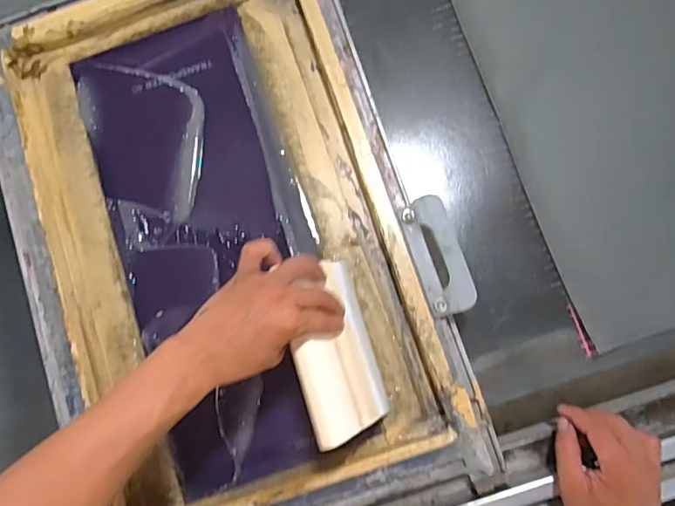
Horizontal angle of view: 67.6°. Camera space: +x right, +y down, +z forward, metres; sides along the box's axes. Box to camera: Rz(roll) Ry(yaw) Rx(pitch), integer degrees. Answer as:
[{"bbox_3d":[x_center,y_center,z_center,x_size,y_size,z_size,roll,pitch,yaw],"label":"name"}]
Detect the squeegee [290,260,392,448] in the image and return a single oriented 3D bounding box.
[{"bbox_3d":[0.000,0.102,0.489,0.030,0.118,0.140,-23,80,31],"label":"squeegee"}]

